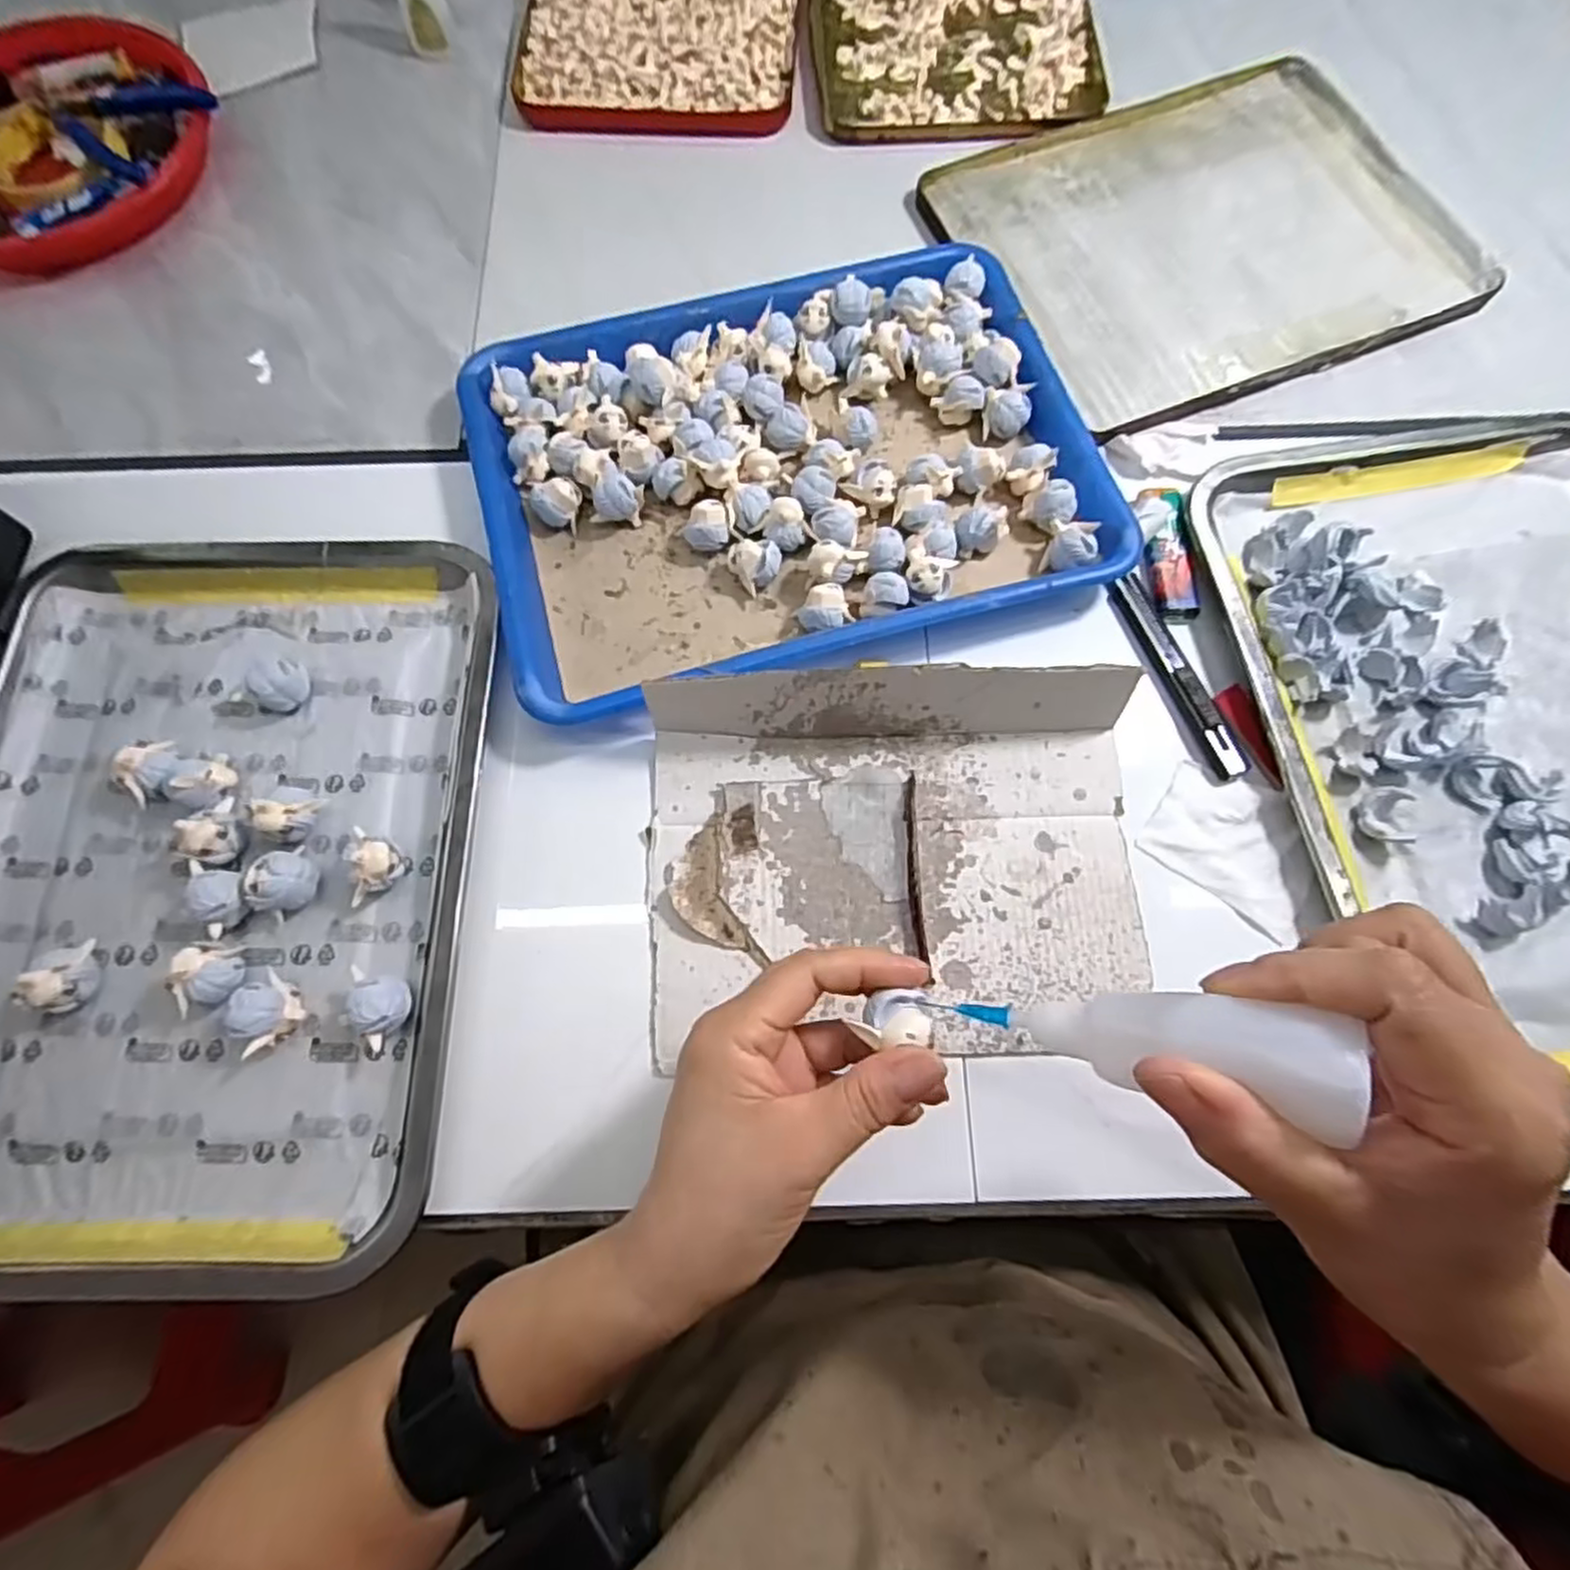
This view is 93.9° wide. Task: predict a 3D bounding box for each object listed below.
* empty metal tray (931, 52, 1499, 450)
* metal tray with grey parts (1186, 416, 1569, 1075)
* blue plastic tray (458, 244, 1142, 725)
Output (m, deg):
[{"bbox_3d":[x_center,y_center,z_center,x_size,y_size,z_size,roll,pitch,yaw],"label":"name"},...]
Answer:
[{"bbox_3d":[0.276,-0.360,0.476,0.303,0.012,0.238,-21,74,-5],"label":"empty metal tray"},{"bbox_3d":[0.368,-0.032,0.363,0.247,0.030,0.343,-8,73,-1],"label":"metal tray with grey parts"},{"bbox_3d":[0.000,-0.176,0.409,0.325,0.031,0.237,-17,74,-4],"label":"blue plastic tray"}]

